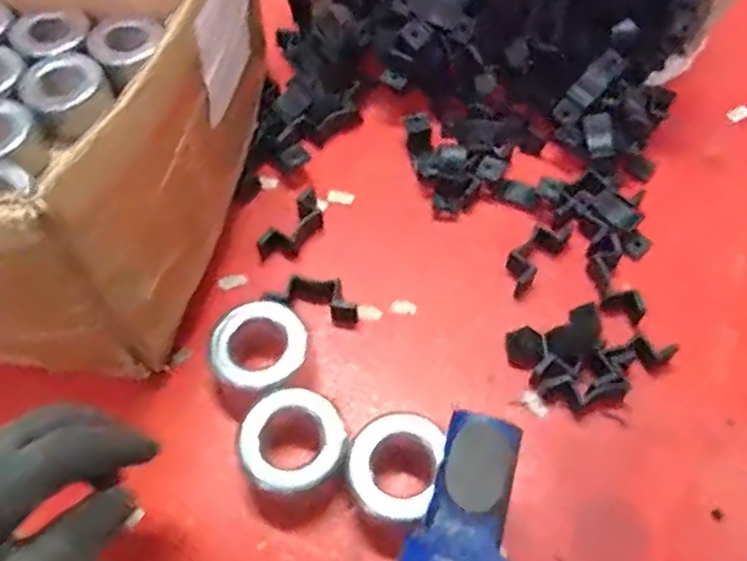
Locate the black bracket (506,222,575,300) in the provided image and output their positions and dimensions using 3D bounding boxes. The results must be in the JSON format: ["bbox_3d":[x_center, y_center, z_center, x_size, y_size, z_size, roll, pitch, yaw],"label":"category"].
[{"bbox_3d":[0.116,-0.020,0.464,0.024,0.020,0.069,35,66,19],"label":"black bracket"}]

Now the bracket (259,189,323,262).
[{"bbox_3d":[-0.057,-0.039,0.482,0.024,0.020,0.062,31,65,17],"label":"bracket"}]

